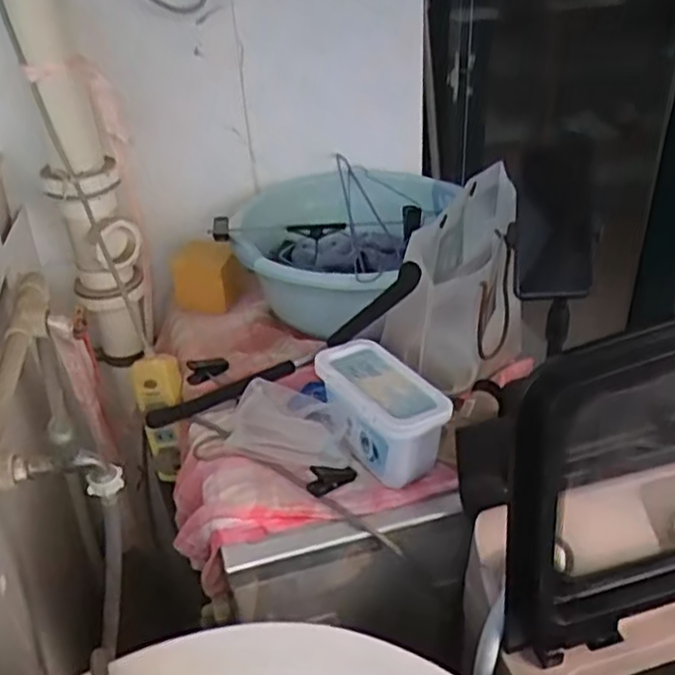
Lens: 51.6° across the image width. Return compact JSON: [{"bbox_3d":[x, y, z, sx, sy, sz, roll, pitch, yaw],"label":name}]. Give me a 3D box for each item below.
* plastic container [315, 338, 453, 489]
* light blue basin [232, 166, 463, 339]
[{"bbox_3d":[0.048,0.091,0.771,0.082,0.110,0.165,-20,36,-26],"label":"plastic container"},{"bbox_3d":[-0.024,-0.143,1.063,0.337,0.131,0.354,-1,32,1],"label":"light blue basin"}]

